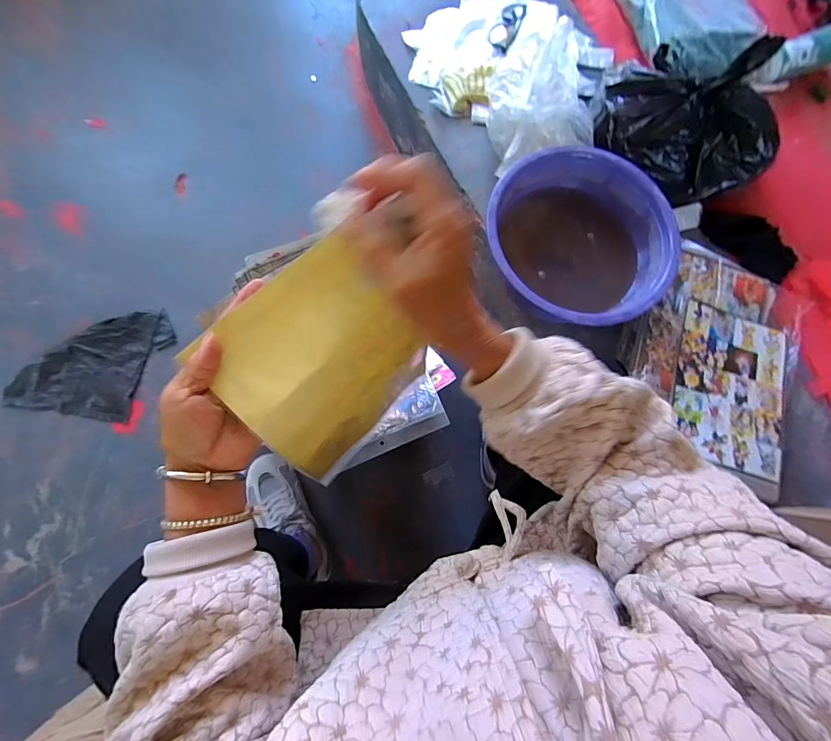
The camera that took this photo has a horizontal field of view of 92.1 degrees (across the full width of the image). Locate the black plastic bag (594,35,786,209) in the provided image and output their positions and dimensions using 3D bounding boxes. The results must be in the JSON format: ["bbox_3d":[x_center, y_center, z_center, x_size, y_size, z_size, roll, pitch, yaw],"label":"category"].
[{"bbox_3d":[0.454,-0.408,0.631,0.289,0.208,0.172,28,77,1],"label":"black plastic bag"}]

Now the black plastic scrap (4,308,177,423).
[{"bbox_3d":[-0.623,-0.013,0.761,0.275,0.028,0.207,2,76,-1],"label":"black plastic scrap"}]

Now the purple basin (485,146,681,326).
[{"bbox_3d":[0.246,-0.192,0.622,0.267,0.093,0.273,1,78,-5],"label":"purple basin"}]

